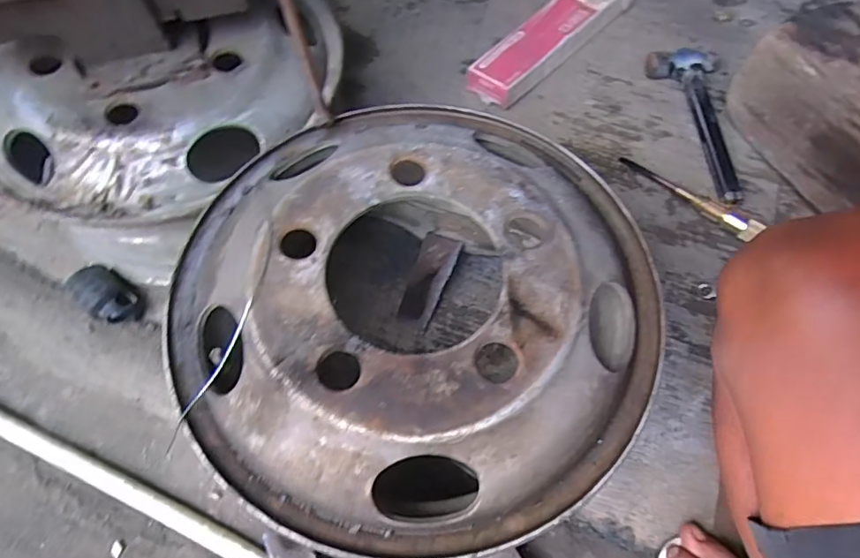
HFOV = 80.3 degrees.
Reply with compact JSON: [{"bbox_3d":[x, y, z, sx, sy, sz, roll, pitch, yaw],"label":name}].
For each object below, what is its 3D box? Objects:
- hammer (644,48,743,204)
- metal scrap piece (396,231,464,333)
[{"bbox_3d":[0.384,-0.228,0.746,0.110,0.034,0.277,4,63,4],"label":"hammer"},{"bbox_3d":[-0.002,0.001,0.627,0.048,0.018,0.113,21,84,12],"label":"metal scrap piece"}]

